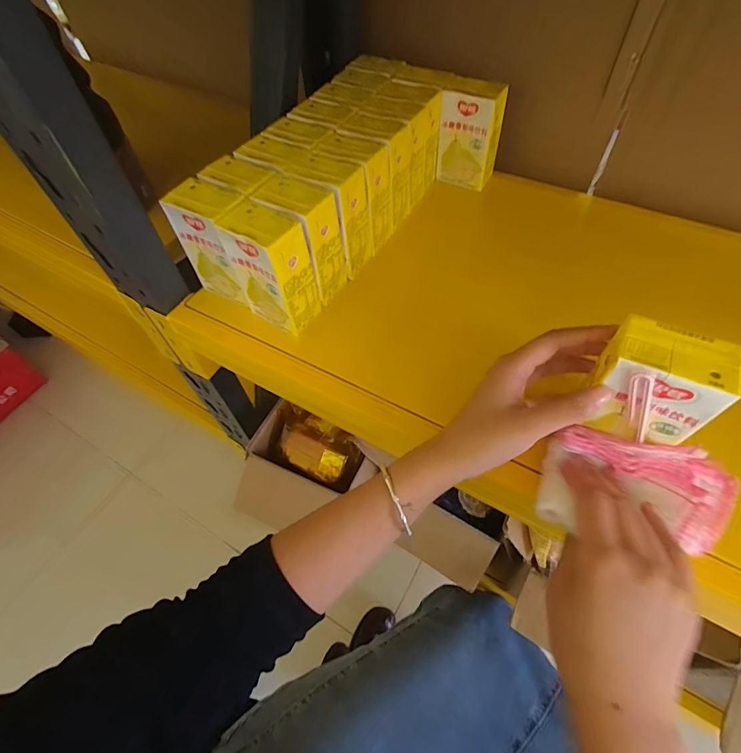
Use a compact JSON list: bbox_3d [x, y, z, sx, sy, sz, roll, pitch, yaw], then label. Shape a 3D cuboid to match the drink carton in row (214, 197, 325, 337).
[{"bbox_3d":[-0.088,-0.097,0.373,0.066,0.101,0.042,32,63,21],"label":"drink carton in row"}]

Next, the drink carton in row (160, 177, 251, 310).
[{"bbox_3d":[-0.148,-0.129,0.403,0.063,0.112,0.042,23,60,17],"label":"drink carton in row"}]

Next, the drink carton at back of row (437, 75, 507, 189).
[{"bbox_3d":[0.120,-0.288,0.493,0.067,0.106,0.034,26,61,18],"label":"drink carton at back of row"}]

